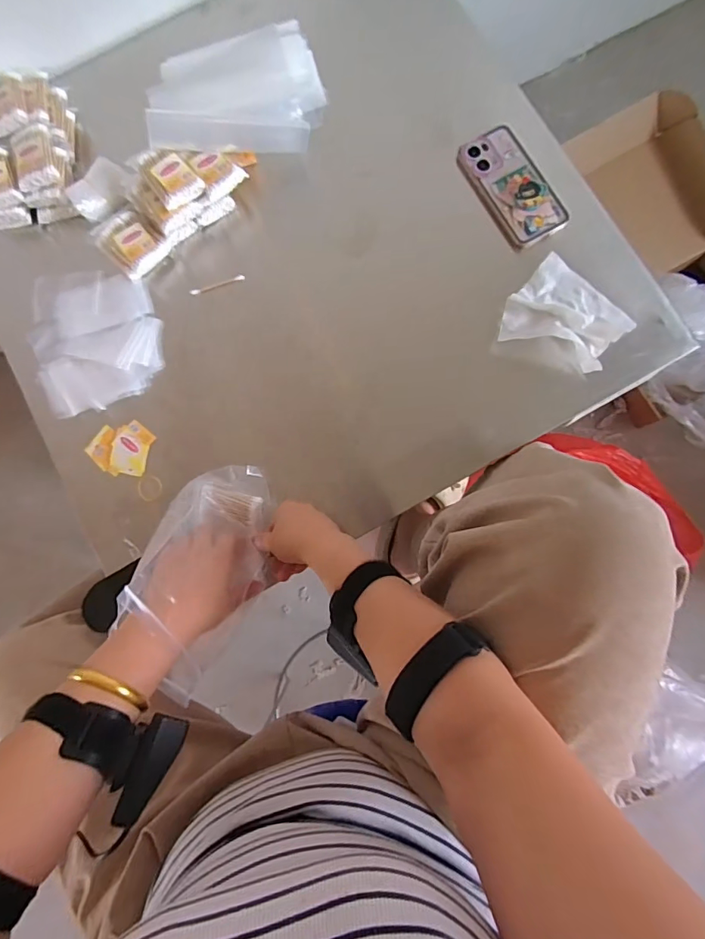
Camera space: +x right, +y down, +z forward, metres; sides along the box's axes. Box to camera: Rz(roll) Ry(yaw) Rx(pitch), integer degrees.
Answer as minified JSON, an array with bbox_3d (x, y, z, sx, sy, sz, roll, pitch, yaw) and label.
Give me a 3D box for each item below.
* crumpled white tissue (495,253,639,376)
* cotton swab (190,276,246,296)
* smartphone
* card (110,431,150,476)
[{"bbox_3d":[0.266,-0.188,0.572,0.135,0.030,0.128,42,87,6],"label":"crumpled white tissue"},{"bbox_3d":[-0.179,-0.244,0.614,0.074,0.006,0.010,-17,84,0],"label":"cotton swab"},{"bbox_3d":[0.208,-0.375,0.607,0.084,0.011,0.167,-27,84,-1],"label":"smartphone"},{"bbox_3d":[-0.285,-0.020,0.589,0.045,0.005,0.052,8,84,3],"label":"card"}]

